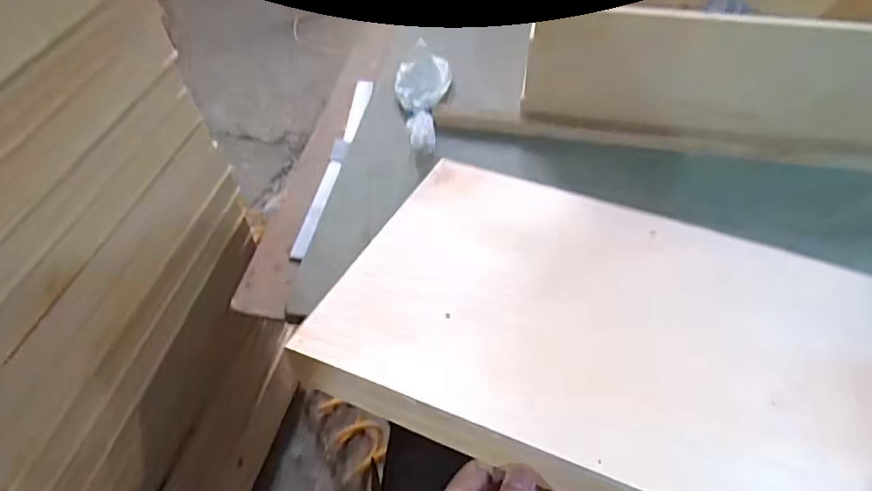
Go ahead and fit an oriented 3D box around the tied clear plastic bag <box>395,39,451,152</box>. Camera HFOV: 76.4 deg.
[{"bbox_3d":[-0.015,-0.160,0.589,0.059,0.044,0.161,1,53,2],"label":"tied clear plastic bag"}]

